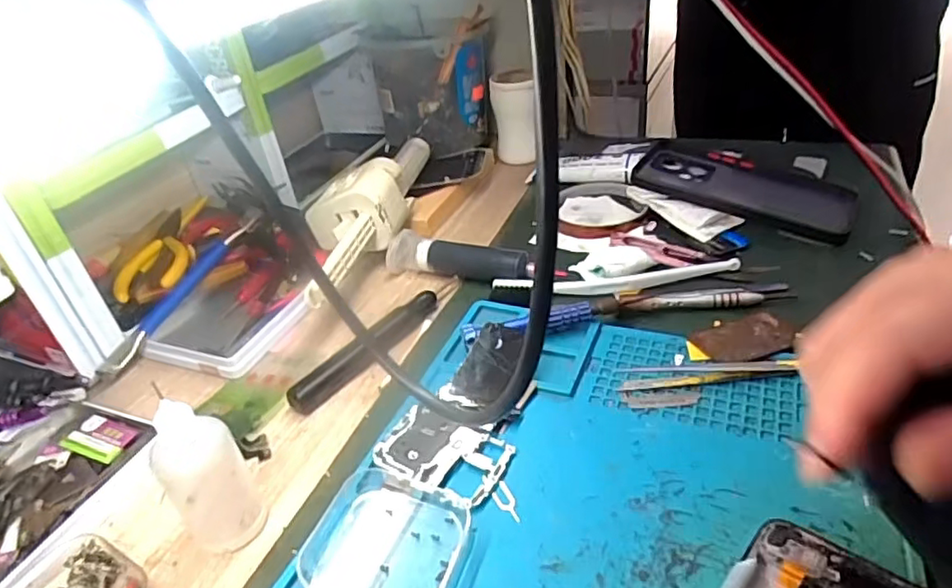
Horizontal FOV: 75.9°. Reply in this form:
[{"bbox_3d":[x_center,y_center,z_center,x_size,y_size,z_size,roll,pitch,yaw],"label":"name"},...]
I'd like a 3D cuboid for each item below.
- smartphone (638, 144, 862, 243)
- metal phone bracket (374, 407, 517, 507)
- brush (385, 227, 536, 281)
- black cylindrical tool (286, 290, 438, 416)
[{"bbox_3d":[0.215,-0.086,0.490,0.161,0.010,0.090,25,45,30],"label":"smartphone"},{"bbox_3d":[-0.017,0.081,0.314,0.064,0.007,0.046,16,41,30],"label":"metal phone bracket"},{"bbox_3d":[-0.012,-0.027,0.461,0.120,0.023,0.032,9,38,22],"label":"brush"},{"bbox_3d":[-0.069,0.033,0.398,0.018,0.014,0.122,20,43,34],"label":"black cylindrical tool"}]

